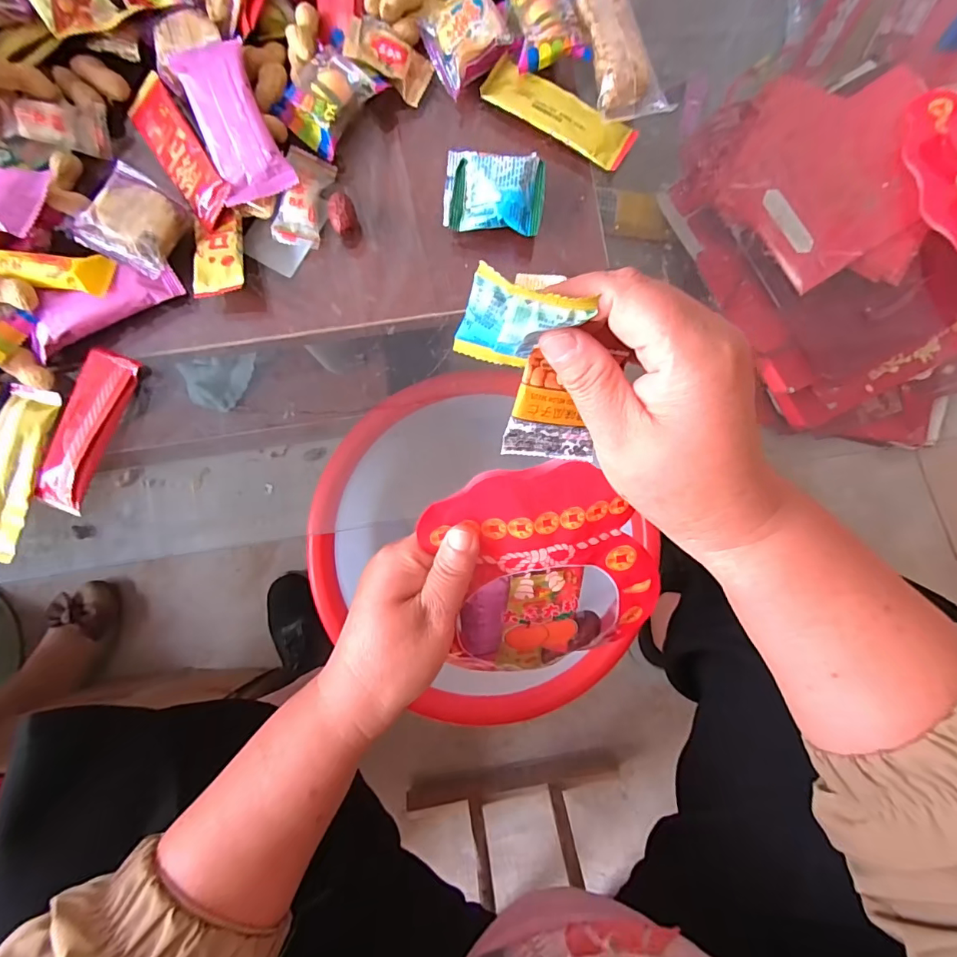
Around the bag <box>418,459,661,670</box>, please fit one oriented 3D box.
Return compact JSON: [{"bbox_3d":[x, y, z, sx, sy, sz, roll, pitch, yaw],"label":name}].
[{"bbox_3d":[0.044,0.059,0.293,0.132,0.019,0.164,-12,125,-2],"label":"bag"}]

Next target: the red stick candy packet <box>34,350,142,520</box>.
[{"bbox_3d":[-0.243,-0.031,0.290,0.031,0.013,0.099,19,85,2],"label":"red stick candy packet"}]

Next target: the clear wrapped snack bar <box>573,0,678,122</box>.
[{"bbox_3d":[0.092,-0.280,0.303,0.044,0.019,0.089,-14,85,-2],"label":"clear wrapped snack bar"}]

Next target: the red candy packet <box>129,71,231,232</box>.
[{"bbox_3d":[-0.189,-0.208,0.295,0.030,0.007,0.104,-36,82,14],"label":"red candy packet"}]

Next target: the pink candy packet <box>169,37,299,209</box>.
[{"bbox_3d":[-0.150,-0.220,0.287,0.043,0.018,0.095,-21,85,-2],"label":"pink candy packet"}]

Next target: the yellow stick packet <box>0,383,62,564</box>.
[{"bbox_3d":[-0.285,-0.005,0.286,0.029,0.010,0.105,12,82,-15],"label":"yellow stick packet"}]

